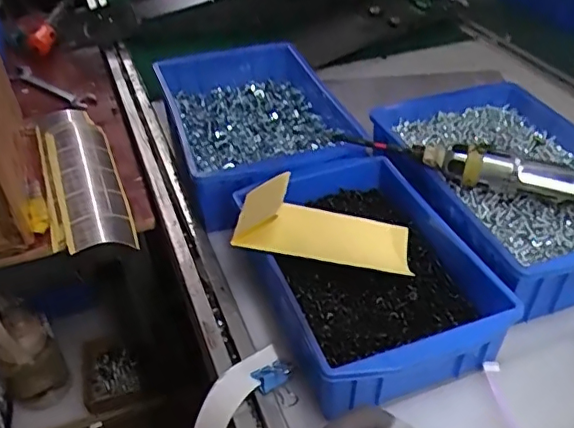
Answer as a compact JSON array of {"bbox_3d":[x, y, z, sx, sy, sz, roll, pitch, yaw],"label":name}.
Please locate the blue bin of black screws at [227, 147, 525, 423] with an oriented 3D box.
[{"bbox_3d":[0.067,0.051,0.529,0.191,0.087,0.237,-15,43,-14],"label":"blue bin of black screws"}]

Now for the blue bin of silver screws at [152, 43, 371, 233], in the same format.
[{"bbox_3d":[-0.038,-0.120,0.706,0.199,0.069,0.286,-13,41,-12],"label":"blue bin of silver screws"}]

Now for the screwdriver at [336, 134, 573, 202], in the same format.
[{"bbox_3d":[0.206,-0.044,0.555,0.322,0.034,0.042,13,42,18],"label":"screwdriver"}]

